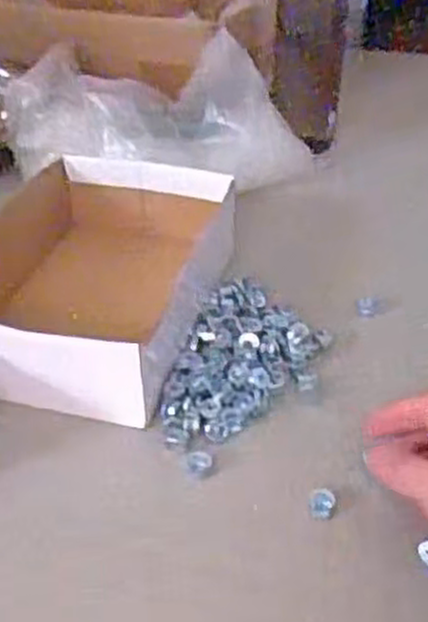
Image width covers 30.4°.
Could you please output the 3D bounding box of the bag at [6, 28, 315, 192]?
[{"bbox_3d":[-0.044,-0.176,0.726,0.268,0.105,0.147,3,37,5],"label":"bag"}]

